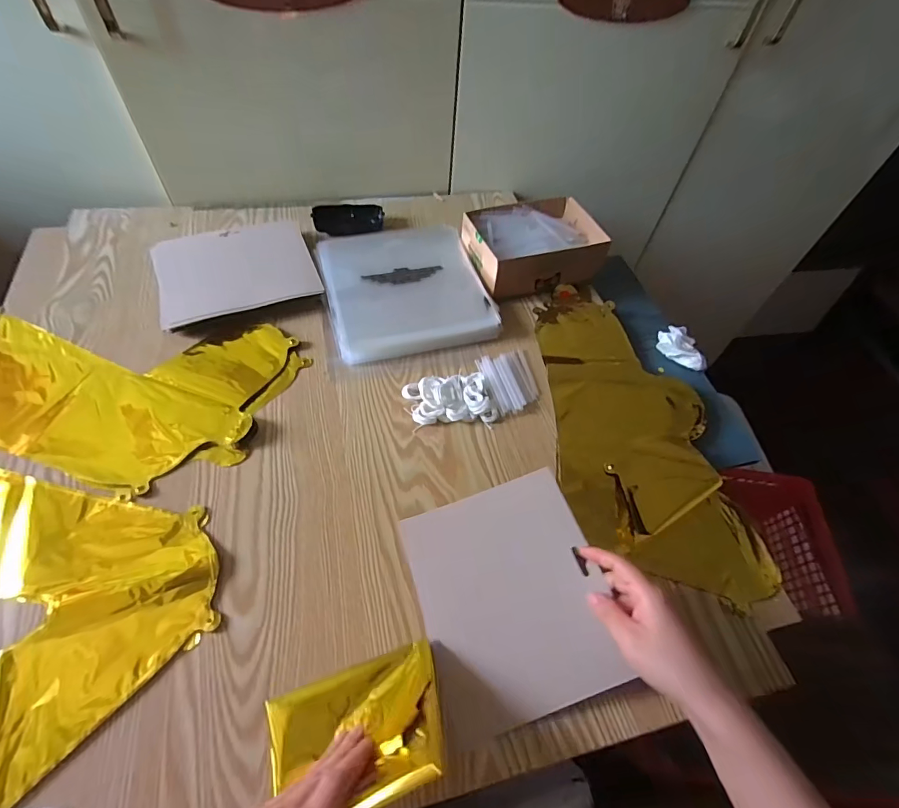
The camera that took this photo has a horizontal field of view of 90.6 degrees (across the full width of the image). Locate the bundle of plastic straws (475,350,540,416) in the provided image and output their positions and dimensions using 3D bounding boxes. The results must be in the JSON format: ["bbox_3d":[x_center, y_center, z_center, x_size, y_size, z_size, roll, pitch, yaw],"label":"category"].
[{"bbox_3d":[0.075,-0.030,0.552,0.068,0.013,0.090,-8,56,-11],"label":"bundle of plastic straws"}]

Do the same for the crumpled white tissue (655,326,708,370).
[{"bbox_3d":[0.324,-0.085,0.627,0.059,0.020,0.082,0,55,-5],"label":"crumpled white tissue"}]

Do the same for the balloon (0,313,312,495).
[{"bbox_3d":[-0.410,-0.030,0.514,0.412,0.010,0.229,12,55,4],"label":"balloon"}]

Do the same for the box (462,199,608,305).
[{"bbox_3d":[0.122,-0.233,0.662,0.191,0.068,0.156,-14,57,-14],"label":"box"}]

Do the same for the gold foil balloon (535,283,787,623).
[{"bbox_3d":[0.216,0.010,0.532,0.197,0.022,0.416,-2,55,-7],"label":"gold foil balloon"}]

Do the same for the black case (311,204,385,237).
[{"bbox_3d":[-0.165,-0.305,0.729,0.110,0.022,0.049,-8,56,-11],"label":"black case"}]

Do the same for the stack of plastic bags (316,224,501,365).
[{"bbox_3d":[-0.064,-0.165,0.626,0.208,0.030,0.225,-12,57,-13],"label":"stack of plastic bags"}]

